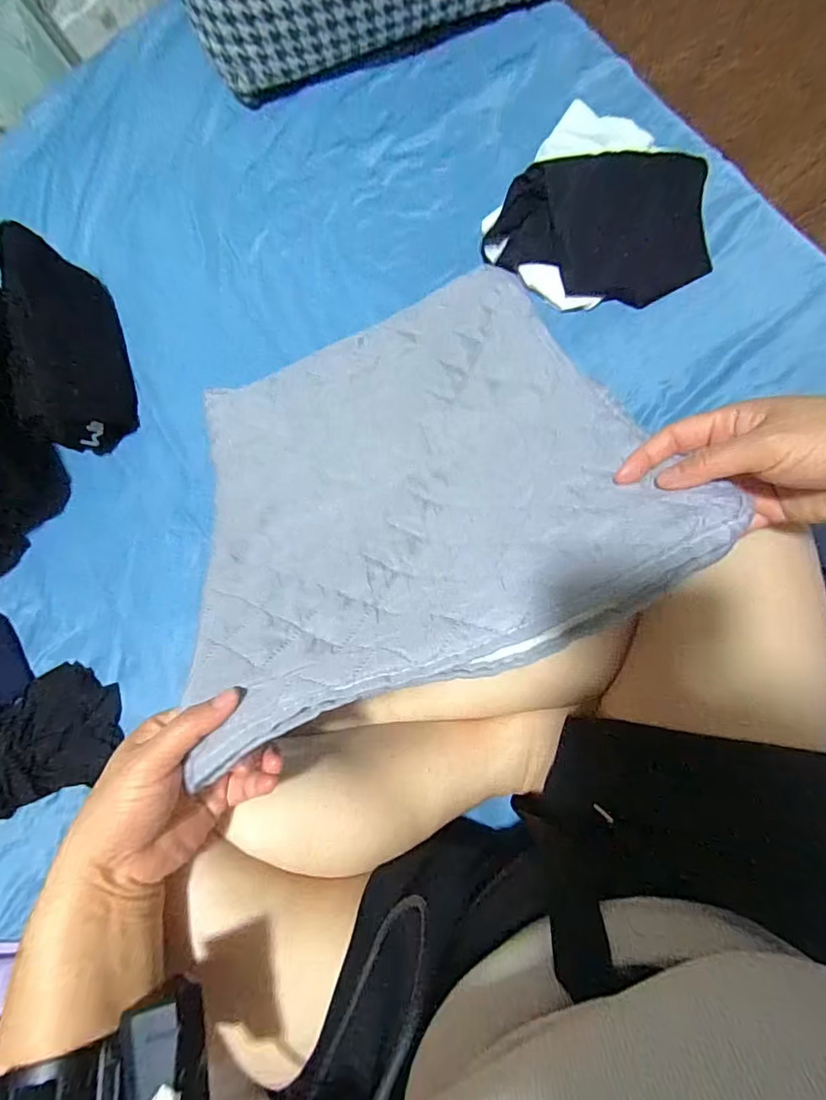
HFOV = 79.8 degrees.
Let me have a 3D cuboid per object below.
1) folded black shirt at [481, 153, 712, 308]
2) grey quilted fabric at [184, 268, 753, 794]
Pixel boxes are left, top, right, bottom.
[{"bbox_3d":[0.185,-0.321,0.491,0.223,0.055,0.137,-7,83,7],"label":"folded black shirt"},{"bbox_3d":[-0.013,-0.072,0.413,0.342,0.042,0.400,-24,48,3],"label":"grey quilted fabric"}]

